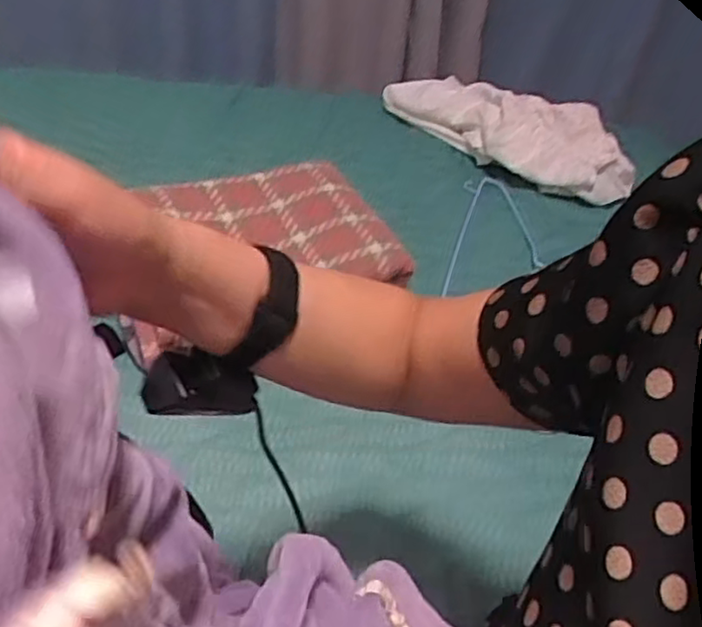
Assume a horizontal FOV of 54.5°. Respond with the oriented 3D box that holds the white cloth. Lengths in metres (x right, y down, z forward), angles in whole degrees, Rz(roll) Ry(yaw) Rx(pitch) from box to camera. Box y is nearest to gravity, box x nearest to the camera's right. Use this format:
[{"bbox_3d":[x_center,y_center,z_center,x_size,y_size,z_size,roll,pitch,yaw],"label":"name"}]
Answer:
[{"bbox_3d":[0.260,-0.337,1.202,0.123,0.108,0.470,-28,52,-32],"label":"white cloth"}]

